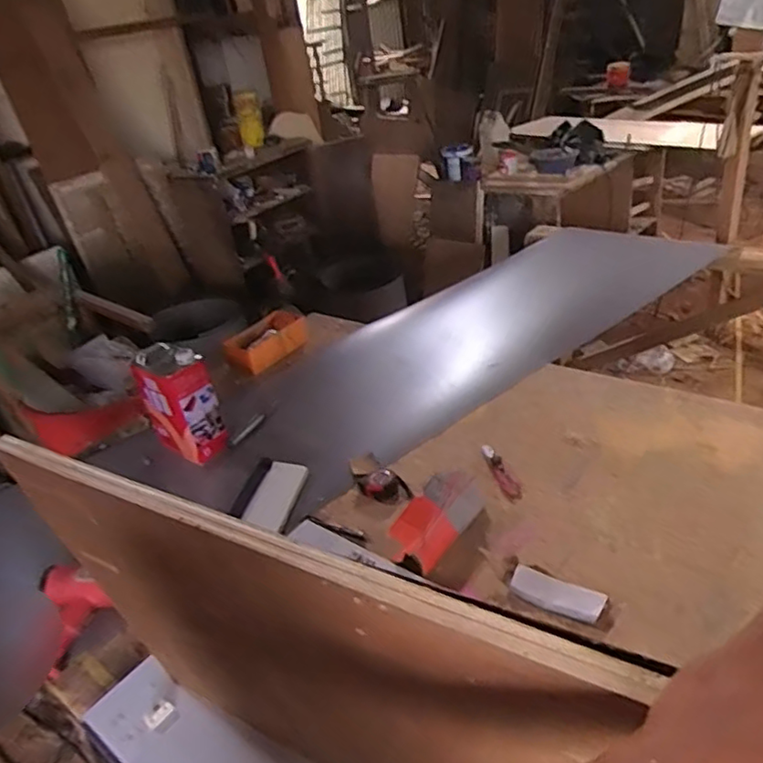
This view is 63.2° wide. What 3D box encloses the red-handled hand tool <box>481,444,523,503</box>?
[{"bbox_3d":[0.242,0.177,1.247,0.041,0.021,0.167,-13,32,-5],"label":"red-handled hand tool"}]

